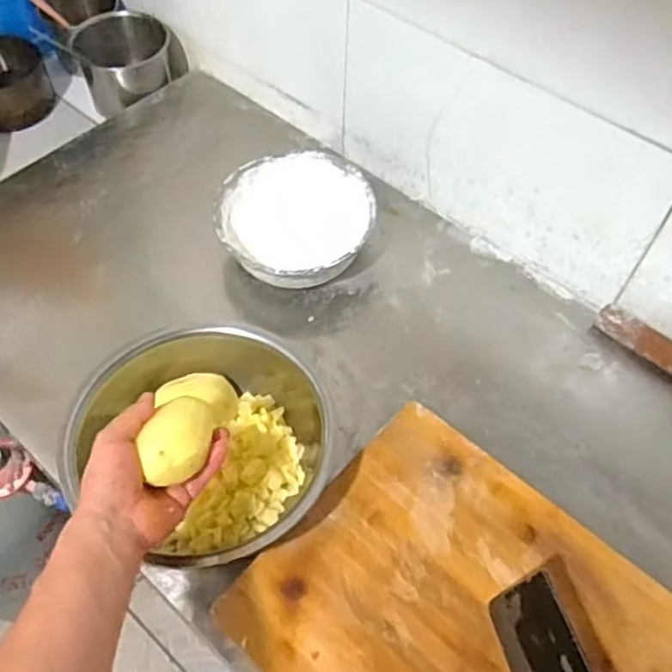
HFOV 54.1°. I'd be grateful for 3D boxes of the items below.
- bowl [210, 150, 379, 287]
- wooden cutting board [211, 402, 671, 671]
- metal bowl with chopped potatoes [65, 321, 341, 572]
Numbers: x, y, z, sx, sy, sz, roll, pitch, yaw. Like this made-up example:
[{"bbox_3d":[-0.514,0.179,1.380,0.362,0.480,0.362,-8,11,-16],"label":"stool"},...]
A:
[{"bbox_3d":[-0.052,-0.141,0.853,0.193,0.081,0.188,1,56,-1],"label":"bowl"},{"bbox_3d":[0.137,0.288,0.596,0.416,0.022,0.313,39,63,22],"label":"wooden cutting board"},{"bbox_3d":[-0.141,0.100,0.692,0.257,0.099,0.255,1,56,-1],"label":"metal bowl with chopped potatoes"}]

